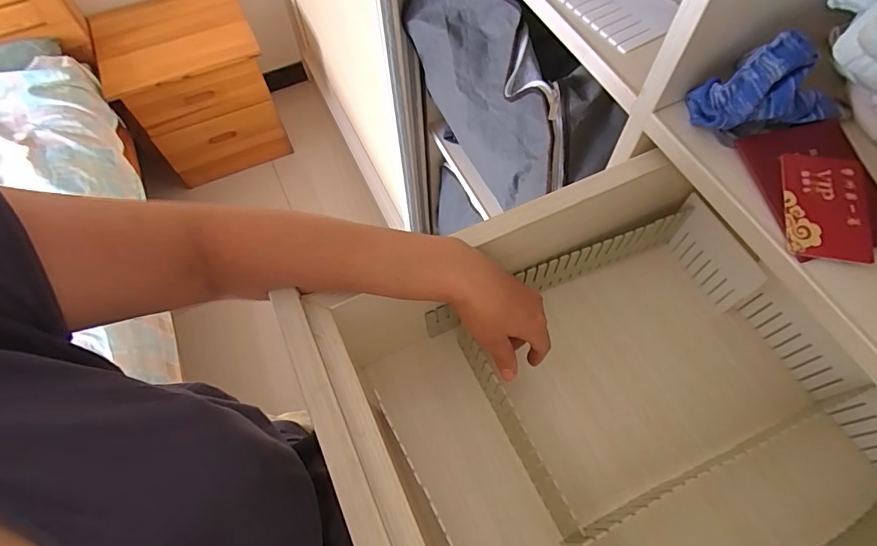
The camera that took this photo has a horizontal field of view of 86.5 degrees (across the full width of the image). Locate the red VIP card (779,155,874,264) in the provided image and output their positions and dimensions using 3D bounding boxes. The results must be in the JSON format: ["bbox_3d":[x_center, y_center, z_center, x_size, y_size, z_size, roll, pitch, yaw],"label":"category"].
[{"bbox_3d":[0.281,-0.049,0.340,0.054,0.004,0.084,7,69,10],"label":"red VIP card"}]

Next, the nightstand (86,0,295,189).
[{"bbox_3d":[-0.736,-0.572,1.464,0.392,0.429,0.346,-24,65,-11],"label":"nightstand"}]

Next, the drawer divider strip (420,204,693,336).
[{"bbox_3d":[0.130,0.000,0.510,0.303,0.077,0.010,-19,64,-9],"label":"drawer divider strip"}]

